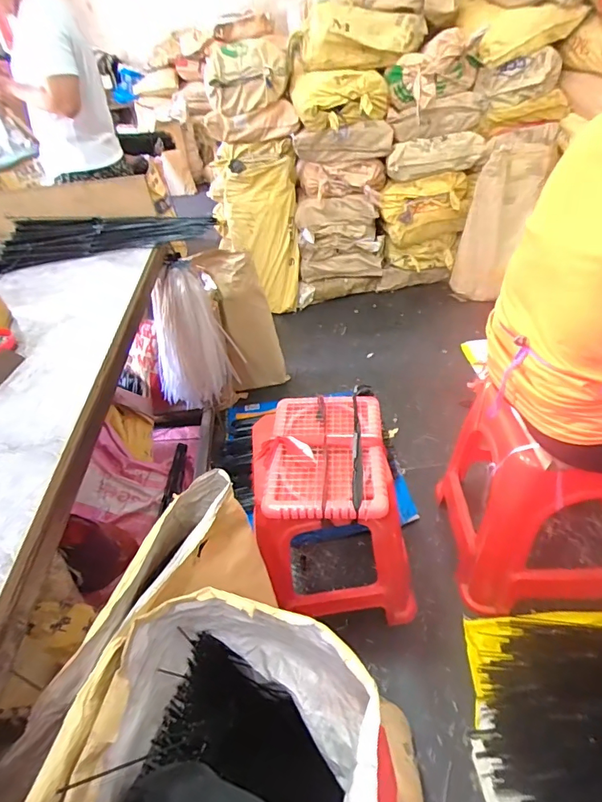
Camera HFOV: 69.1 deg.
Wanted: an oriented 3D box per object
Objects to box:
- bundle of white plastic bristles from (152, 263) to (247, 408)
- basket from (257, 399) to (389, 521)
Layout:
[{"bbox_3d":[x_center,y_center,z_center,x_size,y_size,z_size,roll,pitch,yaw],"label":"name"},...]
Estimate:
[{"bbox_3d":[-0.357,-0.198,1.417,0.278,0.450,0.149,-17,42,-11],"label":"bundle of white plastic bristles"},{"bbox_3d":[0.056,0.104,0.920,0.235,0.037,0.315,-1,41,7],"label":"basket"}]

